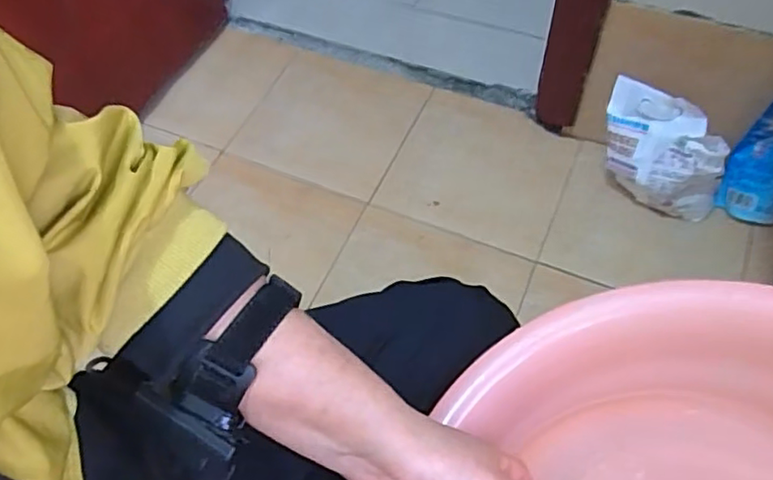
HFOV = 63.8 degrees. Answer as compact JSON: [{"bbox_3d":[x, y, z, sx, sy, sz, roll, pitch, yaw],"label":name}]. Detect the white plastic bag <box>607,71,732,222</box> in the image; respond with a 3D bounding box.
[{"bbox_3d":[0.423,-0.123,0.974,0.206,0.188,0.086,29,64,20],"label":"white plastic bag"}]

